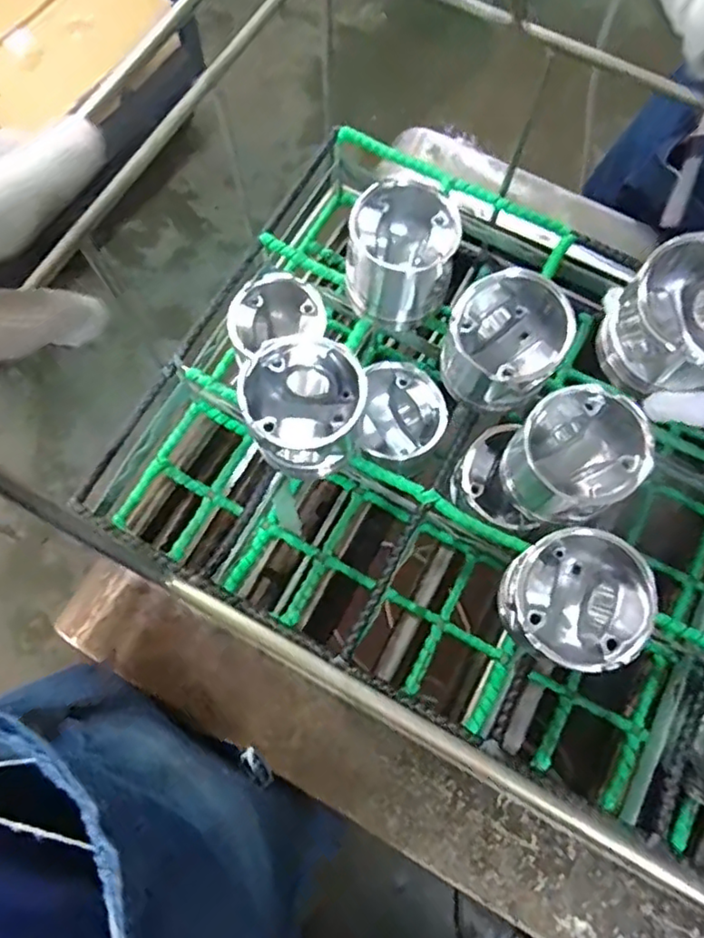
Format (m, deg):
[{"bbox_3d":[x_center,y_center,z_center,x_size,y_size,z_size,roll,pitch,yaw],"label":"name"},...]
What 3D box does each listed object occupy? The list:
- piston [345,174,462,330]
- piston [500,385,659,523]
[{"bbox_3d":[0.045,-0.192,0.546,0.087,0.086,0.092,0,73,-1],"label":"piston"},{"bbox_3d":[0.181,-0.009,0.495,0.095,0.097,0.090,-30,75,-10],"label":"piston"}]

